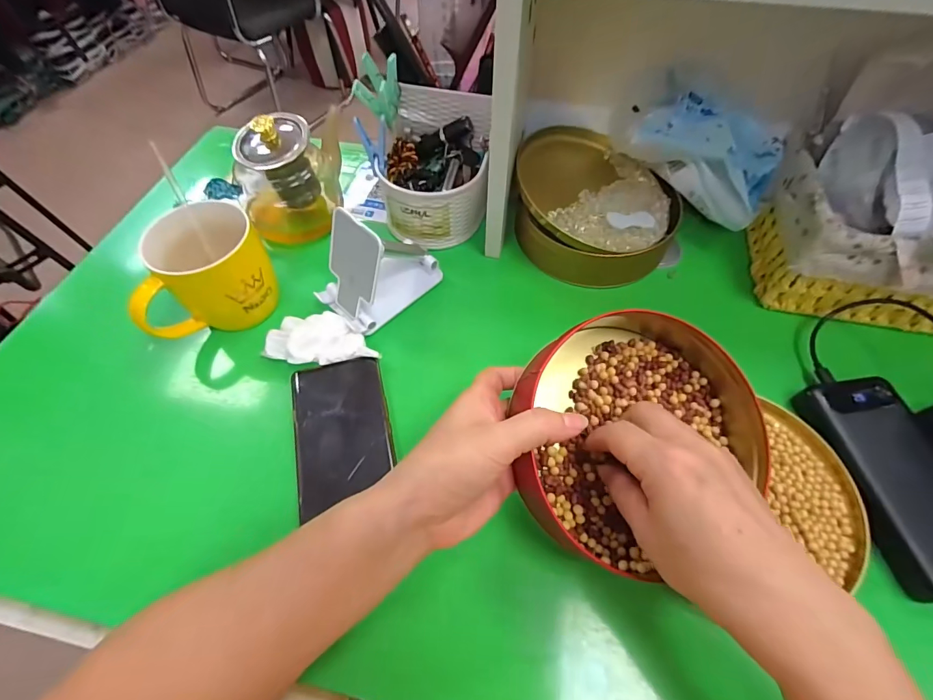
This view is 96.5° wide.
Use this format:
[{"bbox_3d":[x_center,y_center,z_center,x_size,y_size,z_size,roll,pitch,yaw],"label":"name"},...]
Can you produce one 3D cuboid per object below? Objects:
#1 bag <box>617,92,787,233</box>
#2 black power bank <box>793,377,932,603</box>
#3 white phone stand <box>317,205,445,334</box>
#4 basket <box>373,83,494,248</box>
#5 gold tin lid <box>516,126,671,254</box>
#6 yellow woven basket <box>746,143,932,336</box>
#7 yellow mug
[{"bbox_3d":[0.232,-0.192,0.415,0.155,0.084,0.083,16,59,10],"label":"bag"},{"bbox_3d":[0.328,0.095,0.312,0.075,0.025,0.154,-5,57,-3],"label":"black power bank"},{"bbox_3d":[-0.083,-0.084,0.385,0.062,0.093,0.107,37,65,21],"label":"white phone stand"},{"bbox_3d":[-0.033,-0.190,0.442,0.110,0.103,0.130,7,58,5],"label":"basket"},{"bbox_3d":[0.129,-0.170,0.432,0.163,0.023,0.164,5,60,-8],"label":"gold tin lid"},{"bbox_3d":[0.404,-0.092,0.386,0.216,0.095,0.130,7,58,5],"label":"yellow woven basket"},{"bbox_3d":[-0.235,-0.064,0.375,0.113,0.096,0.077,-27,61,-16],"label":"yellow mug"}]

